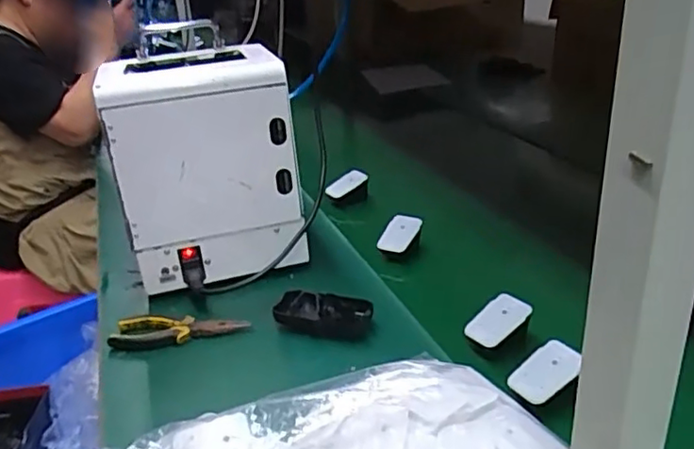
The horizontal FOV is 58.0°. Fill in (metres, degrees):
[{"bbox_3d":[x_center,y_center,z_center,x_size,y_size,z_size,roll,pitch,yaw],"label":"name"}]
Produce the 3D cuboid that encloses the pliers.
[{"bbox_3d":[-0.192,0.123,0.718,0.152,0.010,0.048,-1,43,4],"label":"pliers"}]

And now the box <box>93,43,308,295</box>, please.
[{"bbox_3d":[-0.180,-0.075,0.813,0.213,0.275,0.158,-11,27,-11],"label":"box"}]

